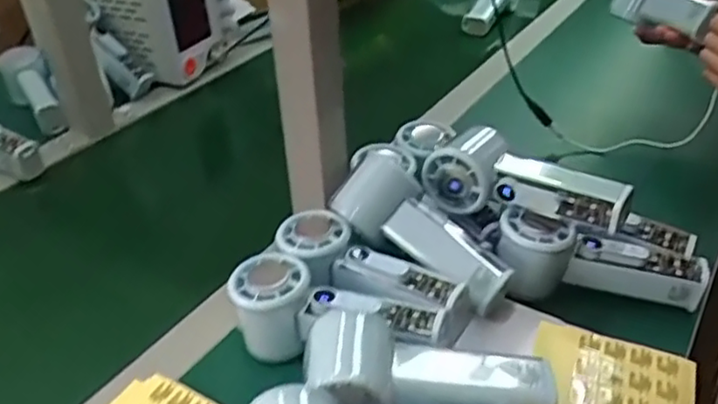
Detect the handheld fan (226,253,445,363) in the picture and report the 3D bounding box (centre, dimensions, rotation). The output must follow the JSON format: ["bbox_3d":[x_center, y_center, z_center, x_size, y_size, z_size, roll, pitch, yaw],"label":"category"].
[{"bbox_3d":[-0.017,0.084,0.457,0.148,0.050,0.055,12,38,22],"label":"handheld fan"}]

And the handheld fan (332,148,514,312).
[{"bbox_3d":[0.050,0.020,0.495,0.146,0.049,0.052,36,48,18],"label":"handheld fan"}]

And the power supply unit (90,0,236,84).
[{"bbox_3d":[-0.268,-0.254,0.863,0.161,0.135,0.115,14,38,23],"label":"power supply unit"}]

